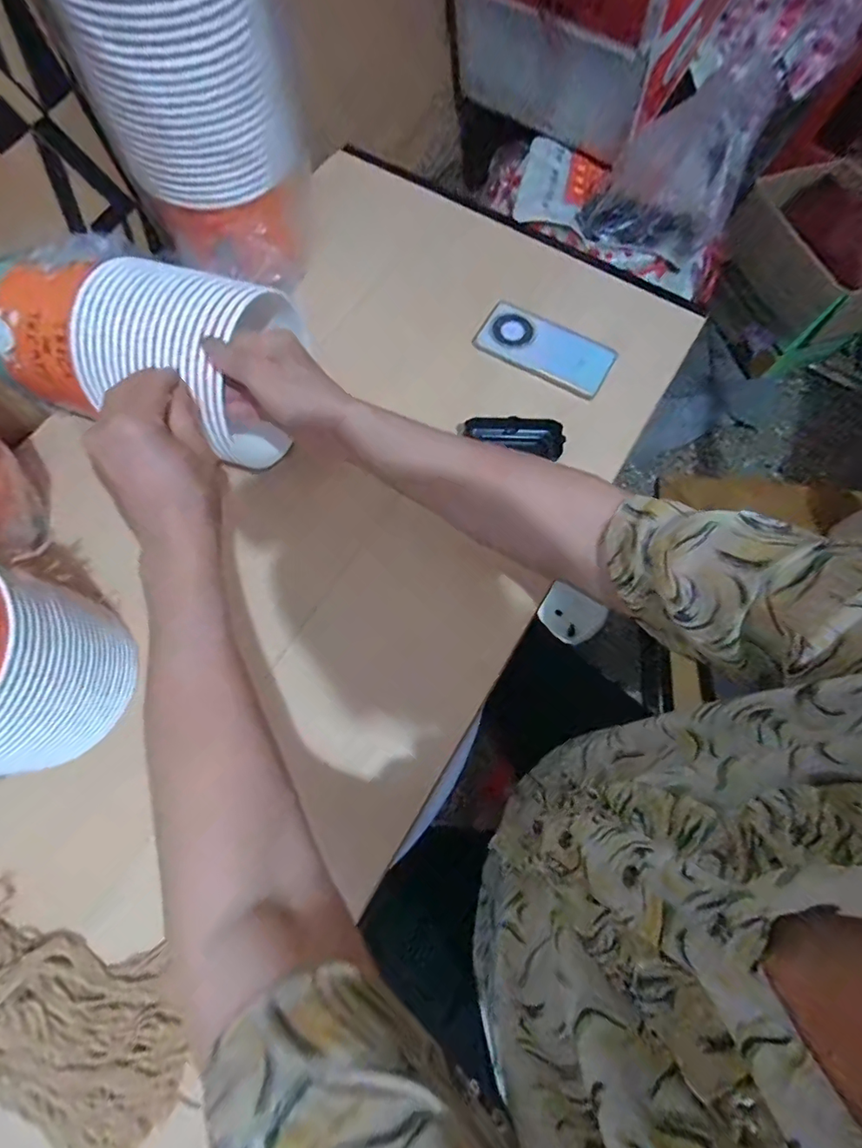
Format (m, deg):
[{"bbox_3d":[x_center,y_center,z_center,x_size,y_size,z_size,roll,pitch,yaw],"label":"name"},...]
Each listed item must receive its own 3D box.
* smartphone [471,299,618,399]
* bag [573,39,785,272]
[{"bbox_3d":[0.142,-0.283,0.614,0.166,0.015,0.082,27,74,7],"label":"smartphone"},{"bbox_3d":[0.395,-0.667,0.783,0.221,0.236,0.144,26,74,6],"label":"bag"}]

